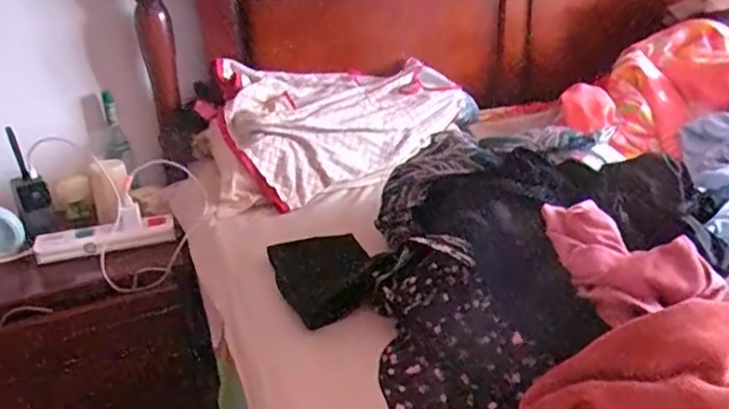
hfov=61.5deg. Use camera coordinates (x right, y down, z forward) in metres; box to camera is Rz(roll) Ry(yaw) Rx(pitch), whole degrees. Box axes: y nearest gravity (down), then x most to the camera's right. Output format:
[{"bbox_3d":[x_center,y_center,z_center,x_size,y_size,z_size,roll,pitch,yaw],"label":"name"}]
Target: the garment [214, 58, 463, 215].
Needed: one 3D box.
[{"bbox_3d":[-0.066,-0.201,1.375,0.490,0.202,0.355,-15,28,-23],"label":"garment"}]

